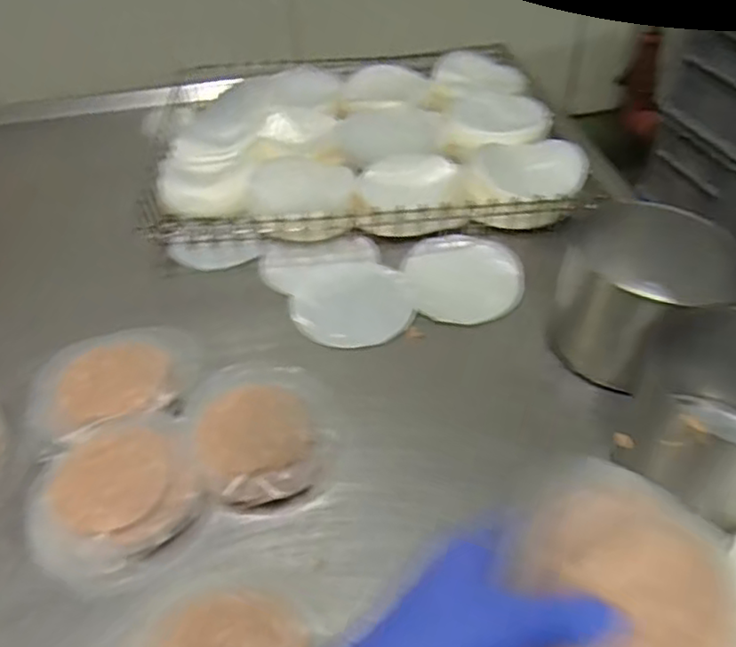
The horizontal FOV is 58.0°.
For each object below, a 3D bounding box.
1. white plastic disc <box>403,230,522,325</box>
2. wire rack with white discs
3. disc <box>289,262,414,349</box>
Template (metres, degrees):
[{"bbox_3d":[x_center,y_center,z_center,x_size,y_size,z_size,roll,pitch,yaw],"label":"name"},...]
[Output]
[{"bbox_3d":[0.100,-0.052,0.696,0.116,0.009,0.143,-10,44,-7],"label":"white plastic disc"},{"bbox_3d":[-0.012,-0.256,0.878,0.504,0.051,0.452,-6,44,-3],"label":"wire rack with white discs"},{"bbox_3d":[-0.017,-0.024,0.678,0.118,0.006,0.128,-2,44,2],"label":"disc"}]

